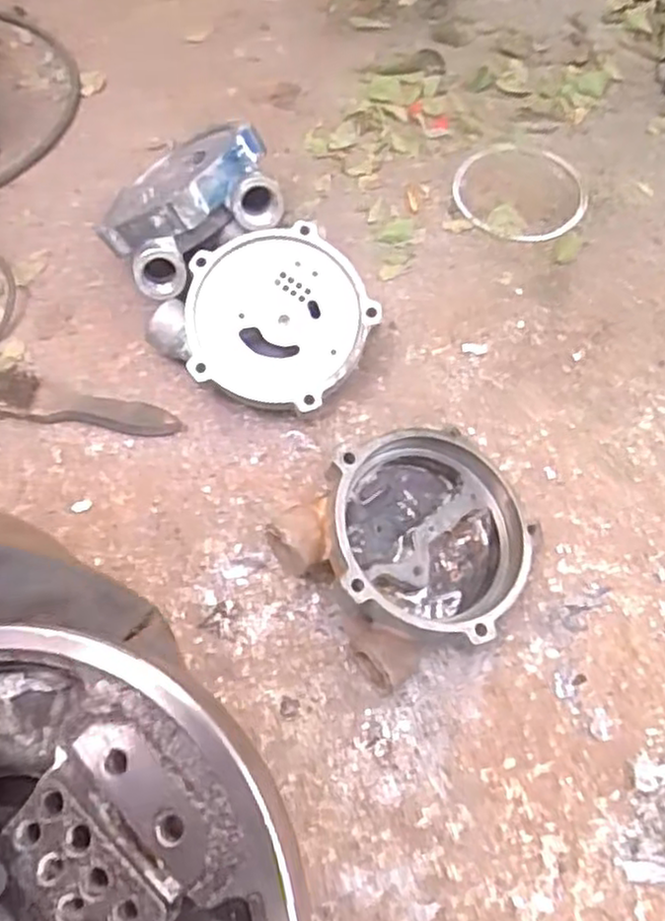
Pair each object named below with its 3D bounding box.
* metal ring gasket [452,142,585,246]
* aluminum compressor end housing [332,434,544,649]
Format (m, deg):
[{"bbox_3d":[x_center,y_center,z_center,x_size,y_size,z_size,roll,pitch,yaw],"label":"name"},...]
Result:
[{"bbox_3d":[0.208,-0.299,0.807,0.146,0.006,0.147,0,64,1],"label":"metal ring gasket"},{"bbox_3d":[0.074,0.060,0.584,0.166,0.060,0.166,10,60,-17],"label":"aluminum compressor end housing"}]

